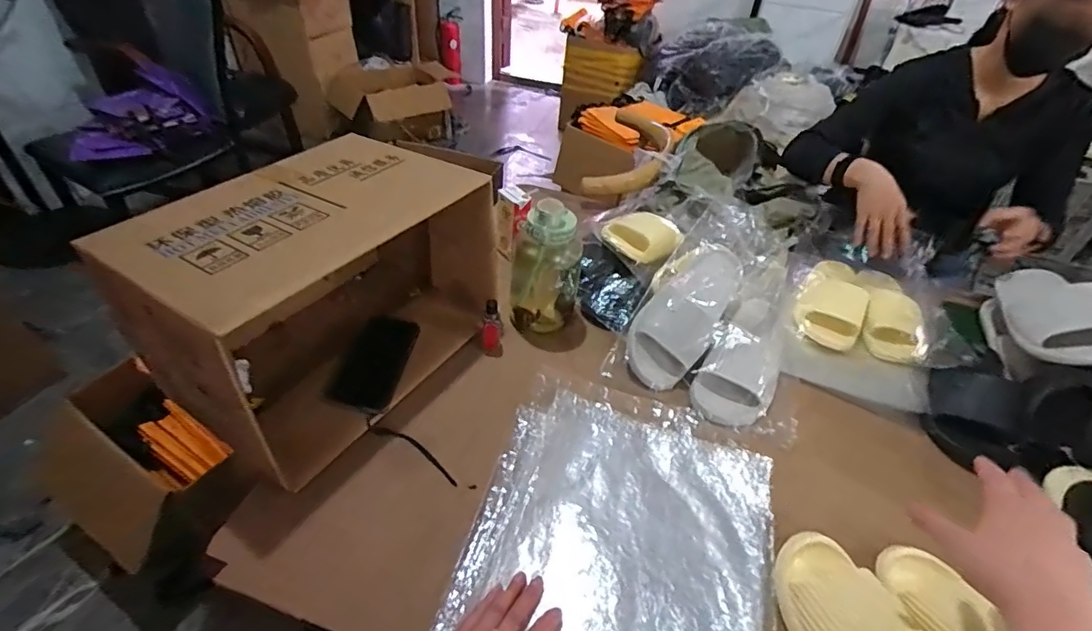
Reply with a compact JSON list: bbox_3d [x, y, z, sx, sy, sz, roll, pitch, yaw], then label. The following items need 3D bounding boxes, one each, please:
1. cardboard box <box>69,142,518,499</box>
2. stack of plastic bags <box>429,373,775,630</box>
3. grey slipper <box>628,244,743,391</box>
[{"bbox_3d":[-0.291,-0.037,0.703,0.293,0.311,0.444,29,47,25],"label":"cardboard box"},{"bbox_3d":[0.084,0.278,0.578,0.336,0.032,0.406,14,42,10],"label":"stack of plastic bags"},{"bbox_3d":[0.224,-0.014,0.811,0.118,0.065,0.280,28,70,24],"label":"grey slipper"}]

